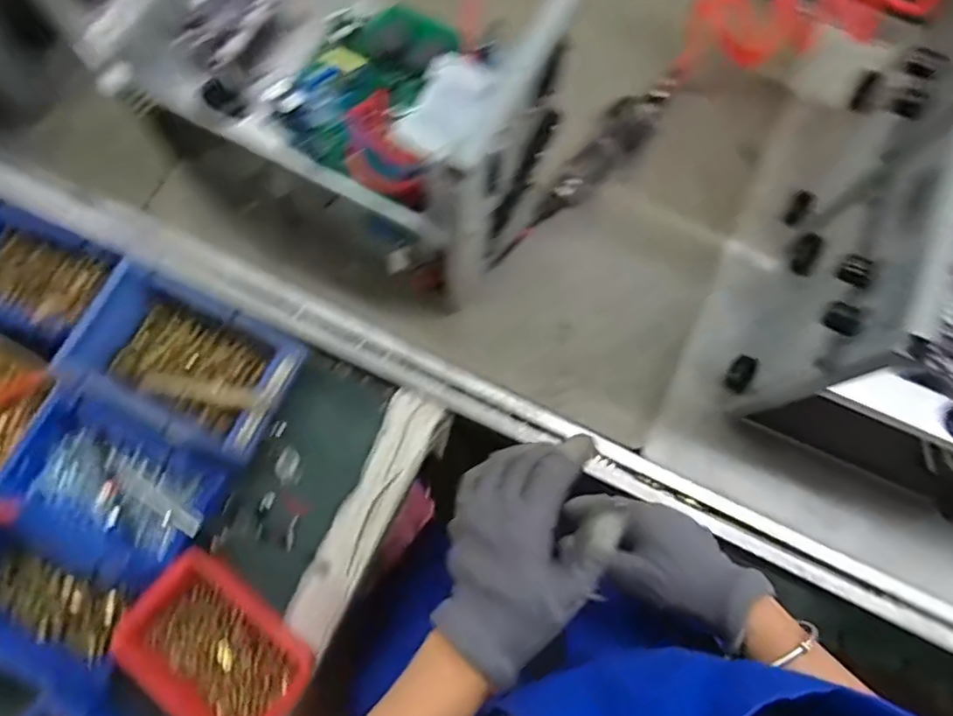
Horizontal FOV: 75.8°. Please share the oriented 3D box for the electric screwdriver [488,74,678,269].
[{"bbox_3d":[0.126,-0.214,0.685,0.055,0.036,0.314,43,80,9],"label":"electric screwdriver"}]

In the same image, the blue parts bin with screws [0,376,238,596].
[{"bbox_3d":[-0.318,0.120,0.549,0.169,0.072,0.136,29,78,6],"label":"blue parts bin with screws"}]

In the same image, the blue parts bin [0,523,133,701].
[{"bbox_3d":[-0.373,0.204,0.515,0.158,0.062,0.082,27,78,5],"label":"blue parts bin"}]

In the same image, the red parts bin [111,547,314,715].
[{"bbox_3d":[-0.223,0.254,0.528,0.156,0.050,0.102,43,80,8],"label":"red parts bin"}]

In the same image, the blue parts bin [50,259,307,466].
[{"bbox_3d":[-0.270,0.004,0.574,0.187,0.068,0.130,28,78,5],"label":"blue parts bin"}]

